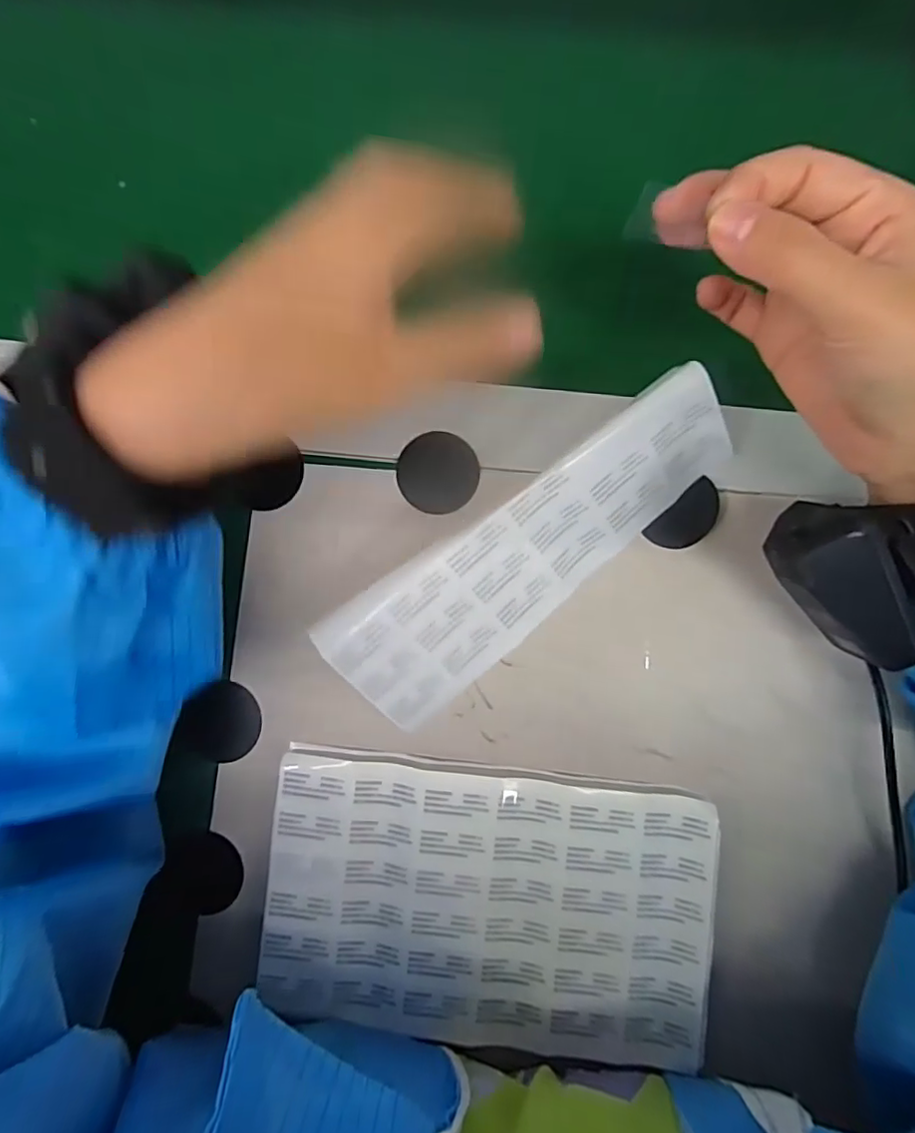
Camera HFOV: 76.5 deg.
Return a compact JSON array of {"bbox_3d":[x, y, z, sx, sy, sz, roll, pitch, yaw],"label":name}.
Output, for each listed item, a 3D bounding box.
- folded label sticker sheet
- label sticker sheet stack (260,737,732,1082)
[{"bbox_3d":[0.034,-0.005,0.251,0.190,0.009,0.062,-38,119,1],"label":"folded label sticker sheet"},{"bbox_3d":[0.013,0.151,0.256,0.192,0.013,0.119,6,89,2],"label":"label sticker sheet stack"}]

